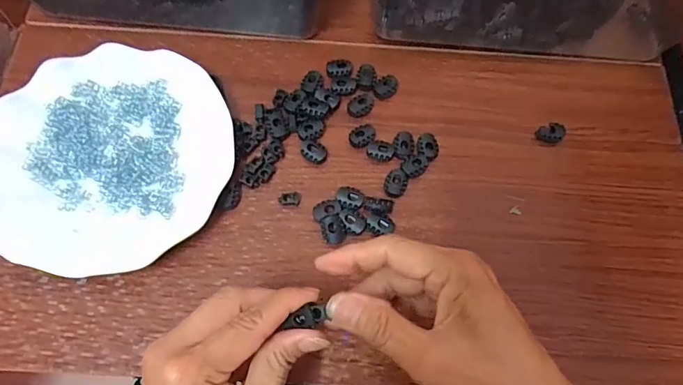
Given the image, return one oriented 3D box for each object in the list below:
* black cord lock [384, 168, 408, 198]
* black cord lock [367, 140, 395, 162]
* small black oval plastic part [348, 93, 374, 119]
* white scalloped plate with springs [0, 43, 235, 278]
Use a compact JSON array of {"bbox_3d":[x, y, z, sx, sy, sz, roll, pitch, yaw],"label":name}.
[{"bbox_3d":[0.044,-0.008,0.364,0.017,0.010,0.022,24,71,8],"label":"black cord lock"},{"bbox_3d":[0.032,-0.035,0.373,0.021,0.006,0.016,5,70,1],"label":"black cord lock"},{"bbox_3d":[0.016,-0.074,0.387,0.018,0.005,0.024,36,74,12],"label":"small black oval plastic part"},{"bbox_3d":[-0.178,-0.028,0.351,0.170,0.028,0.180,14,70,4],"label":"white scalloped plate with springs"}]

